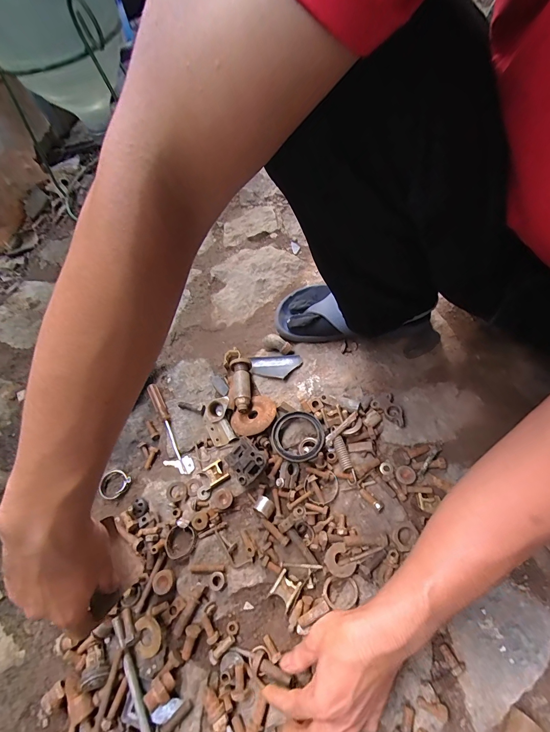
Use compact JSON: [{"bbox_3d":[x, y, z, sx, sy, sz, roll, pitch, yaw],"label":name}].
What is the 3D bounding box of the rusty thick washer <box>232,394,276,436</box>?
[{"bbox_3d":[-0.030,0.074,0.491,0.070,0.012,0.054,-41,43,-17],"label":"rusty thick washer"}]

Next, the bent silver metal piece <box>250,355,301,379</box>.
[{"bbox_3d":[0.000,-0.001,0.543,0.082,0.016,0.036,5,60,7],"label":"bent silver metal piece"}]

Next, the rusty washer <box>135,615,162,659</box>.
[{"bbox_3d":[-0.146,0.311,0.378,0.031,0.008,0.039,-9,60,-1],"label":"rusty washer"}]

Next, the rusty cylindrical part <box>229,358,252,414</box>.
[{"bbox_3d":[-0.049,0.033,0.519,0.032,0.030,0.086,-12,62,0],"label":"rusty cylindrical part"}]

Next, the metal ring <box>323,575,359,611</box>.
[{"bbox_3d":[0.078,0.267,0.390,0.040,0.013,0.034,2,60,5],"label":"metal ring"}]

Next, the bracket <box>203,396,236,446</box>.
[{"bbox_3d":[-0.086,0.082,0.492,0.042,0.027,0.067,-11,60,-2],"label":"bracket"}]

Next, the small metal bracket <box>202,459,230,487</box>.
[{"bbox_3d":[-0.082,0.149,0.460,0.029,0.008,0.031,-27,62,-11],"label":"small metal bracket"}]

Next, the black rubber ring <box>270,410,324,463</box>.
[{"bbox_3d":[0.032,0.101,0.476,0.074,0.020,0.075,-2,60,3],"label":"black rubber ring"}]

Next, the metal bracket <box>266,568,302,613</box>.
[{"bbox_3d":[0.012,0.268,0.394,0.030,0.008,0.034,30,66,19],"label":"metal bracket"}]

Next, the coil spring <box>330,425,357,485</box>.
[{"bbox_3d":[0.095,0.123,0.462,0.015,0.012,0.082,-17,60,-6],"label":"coil spring"}]

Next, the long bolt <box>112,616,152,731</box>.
[{"bbox_3d":[-0.146,0.353,0.352,0.012,0.013,0.156,-29,62,-12],"label":"long bolt"}]

